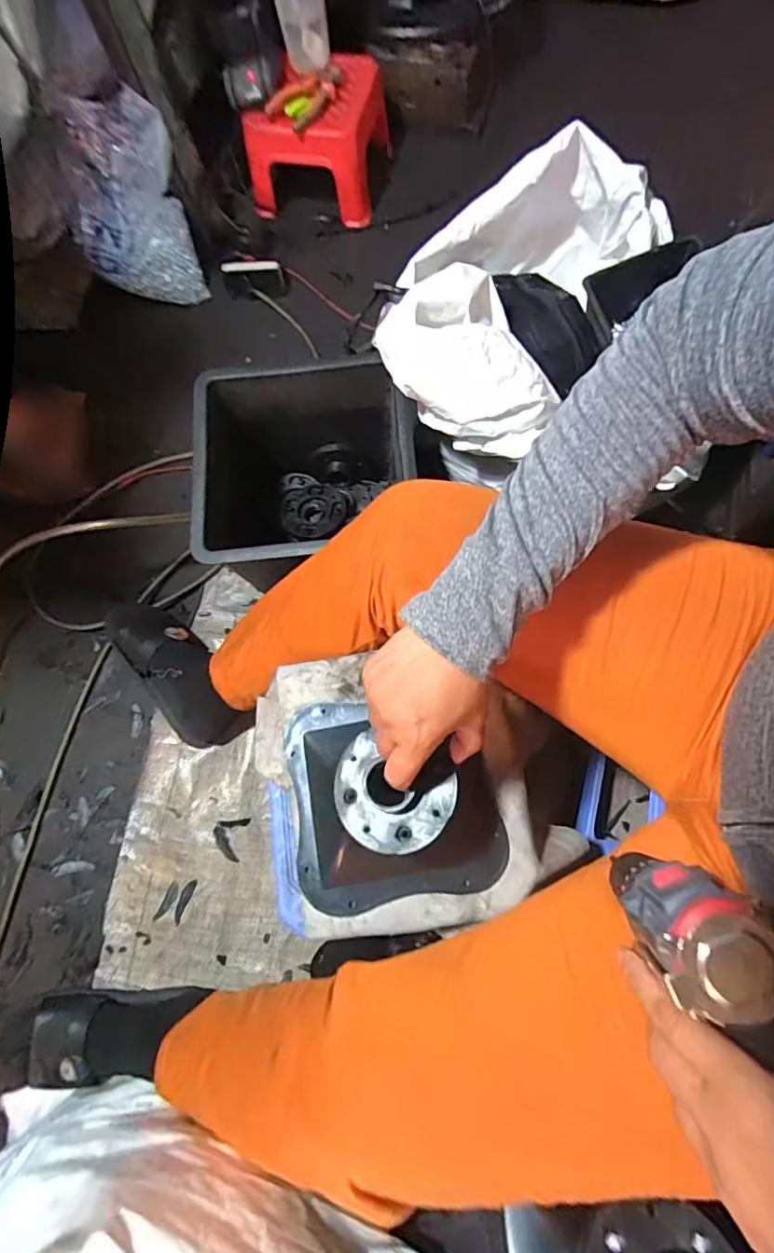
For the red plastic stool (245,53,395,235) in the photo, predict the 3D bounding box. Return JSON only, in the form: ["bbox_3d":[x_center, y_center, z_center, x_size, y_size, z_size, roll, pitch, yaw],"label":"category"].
[{"bbox_3d":[-0.133,-0.940,1.003,0.239,0.145,0.236,12,73,5],"label":"red plastic stool"}]

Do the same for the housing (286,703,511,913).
[{"bbox_3d":[0.000,0.142,0.441,0.179,0.099,0.176,-10,72,-2],"label":"housing"}]

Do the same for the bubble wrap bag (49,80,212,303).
[{"bbox_3d":[-0.455,-0.717,0.905,0.212,0.275,0.100,-1,40,4],"label":"bubble wrap bag"}]

